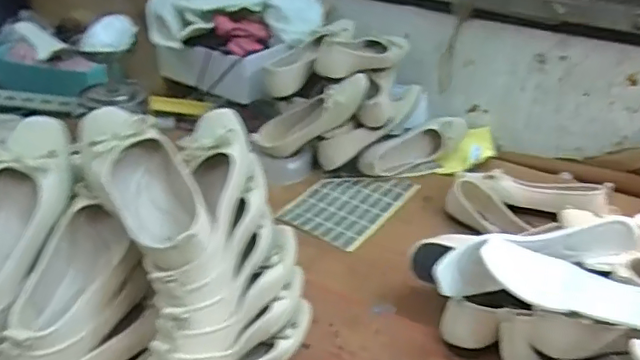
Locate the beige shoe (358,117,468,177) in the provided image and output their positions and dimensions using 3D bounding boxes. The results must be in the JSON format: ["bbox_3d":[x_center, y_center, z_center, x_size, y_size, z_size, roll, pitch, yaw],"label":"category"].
[{"bbox_3d":[0.195,-0.071,1.150,0.255,0.072,0.053,-15,35,-26],"label":"beige shoe"}]

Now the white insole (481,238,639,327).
[{"bbox_3d":[0.280,0.113,0.603,0.224,0.049,0.071,26,38,33],"label":"white insole"}]

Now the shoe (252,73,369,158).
[{"bbox_3d":[-0.009,-0.123,1.078,0.245,0.073,0.079,-29,19,27],"label":"shoe"}]

